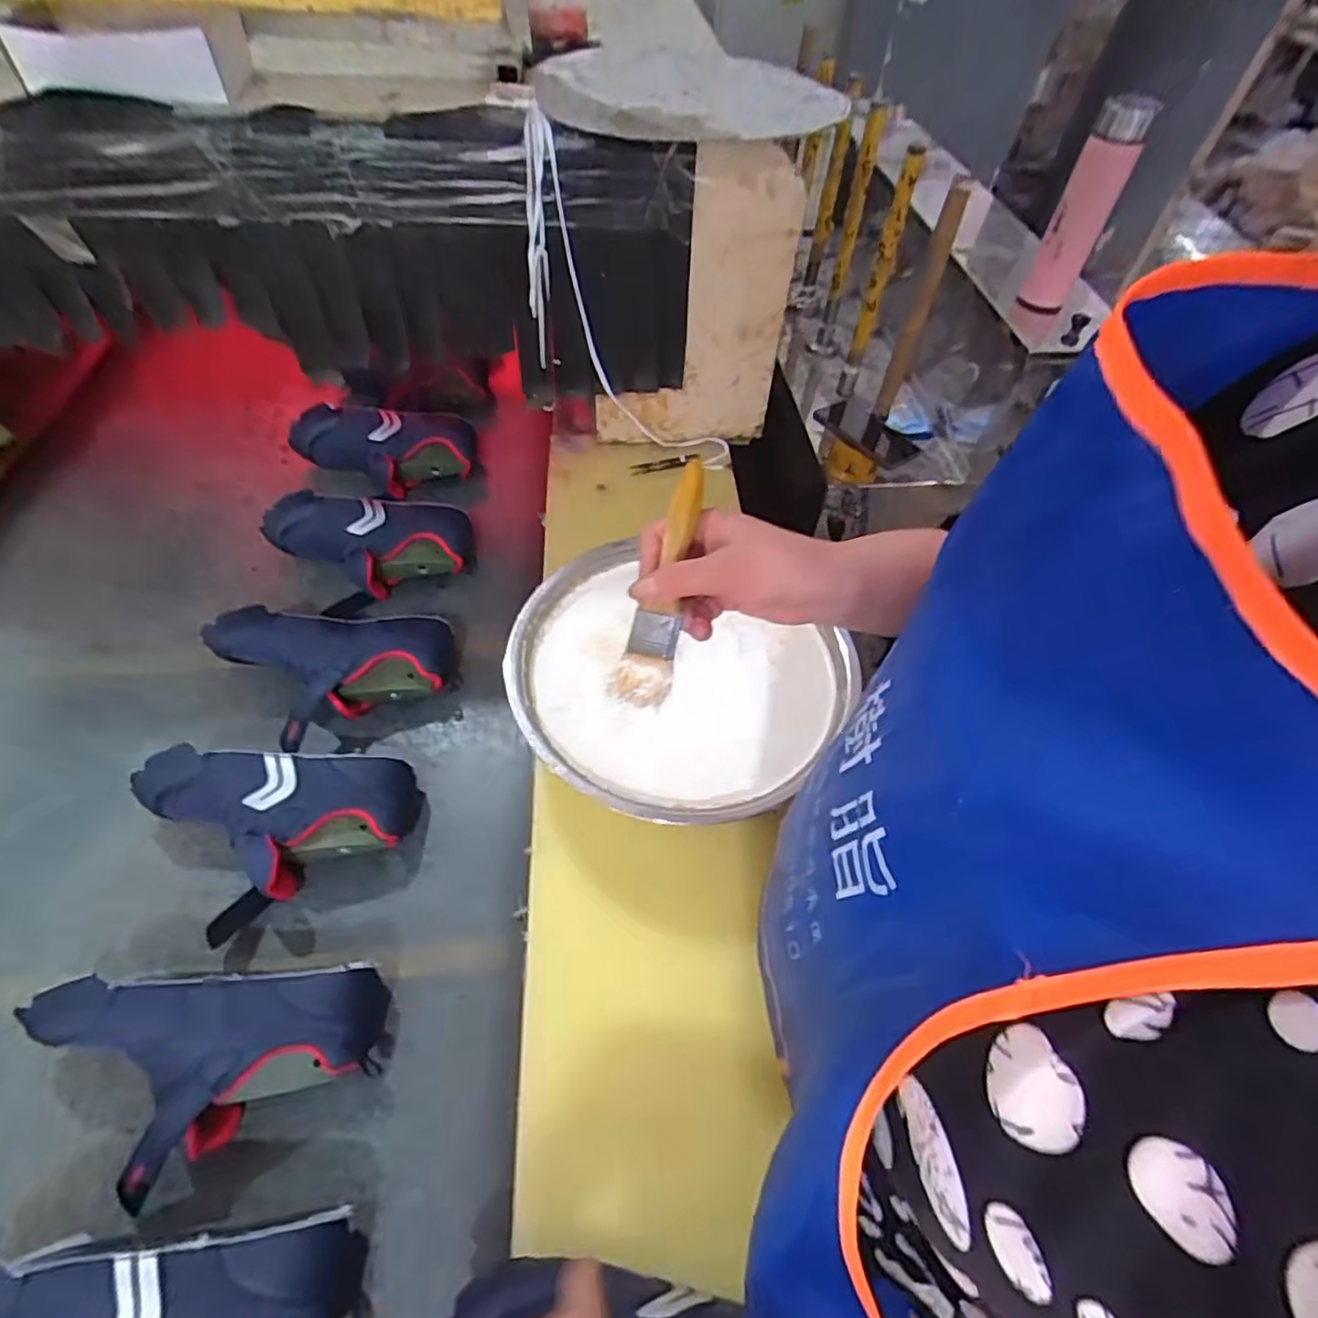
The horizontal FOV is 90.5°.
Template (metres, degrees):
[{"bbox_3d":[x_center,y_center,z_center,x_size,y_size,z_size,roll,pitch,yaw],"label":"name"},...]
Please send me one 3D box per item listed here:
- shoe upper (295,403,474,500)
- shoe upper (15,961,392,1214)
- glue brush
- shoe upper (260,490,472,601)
[{"bbox_3d":[-0.413,-0.330,0.998,0.256,0.084,0.107,8,53,1],"label":"shoe upper"},{"bbox_3d":[-0.352,0.322,0.515,0.250,0.081,0.152,-3,54,-7],"label":"shoe upper"},{"bbox_3d":[0.003,-0.046,0.410,0.034,0.020,0.150,13,93,5],"label":"glue brush"},{"bbox_3d":[-0.386,-0.146,0.860,0.259,0.080,0.128,2,54,-4],"label":"shoe upper"}]

